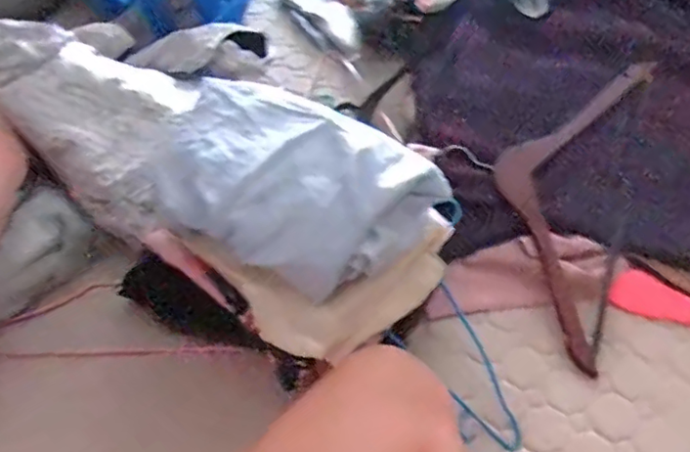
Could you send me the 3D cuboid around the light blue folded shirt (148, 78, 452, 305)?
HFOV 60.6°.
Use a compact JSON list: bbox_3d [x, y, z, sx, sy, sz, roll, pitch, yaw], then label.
[{"bbox_3d":[-0.060,-0.043,0.593,0.270,0.072,0.186,28,56,27],"label":"light blue folded shirt"}]

